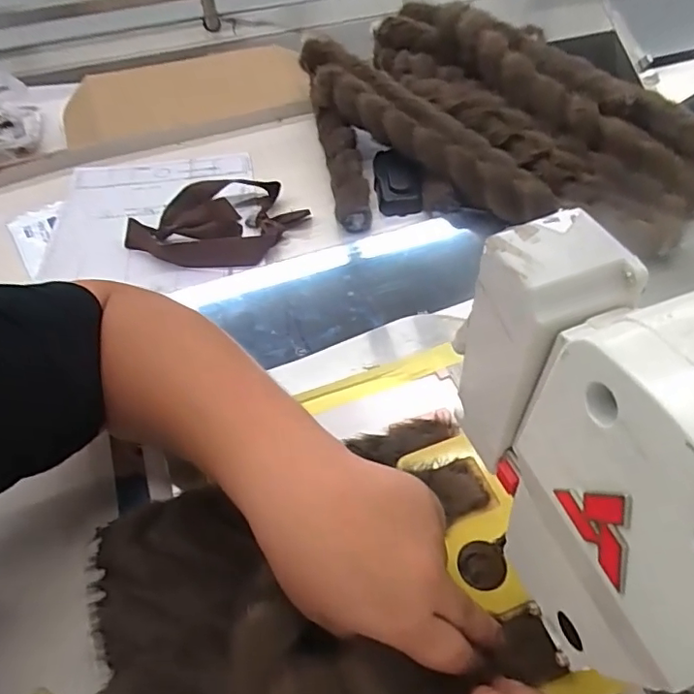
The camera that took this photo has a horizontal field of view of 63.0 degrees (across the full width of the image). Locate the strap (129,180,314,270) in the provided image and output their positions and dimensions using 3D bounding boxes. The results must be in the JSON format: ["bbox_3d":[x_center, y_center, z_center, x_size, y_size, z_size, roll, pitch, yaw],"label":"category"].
[{"bbox_3d":[-0.144,-0.146,0.642,0.163,0.025,0.145,19,55,16],"label":"strap"}]

